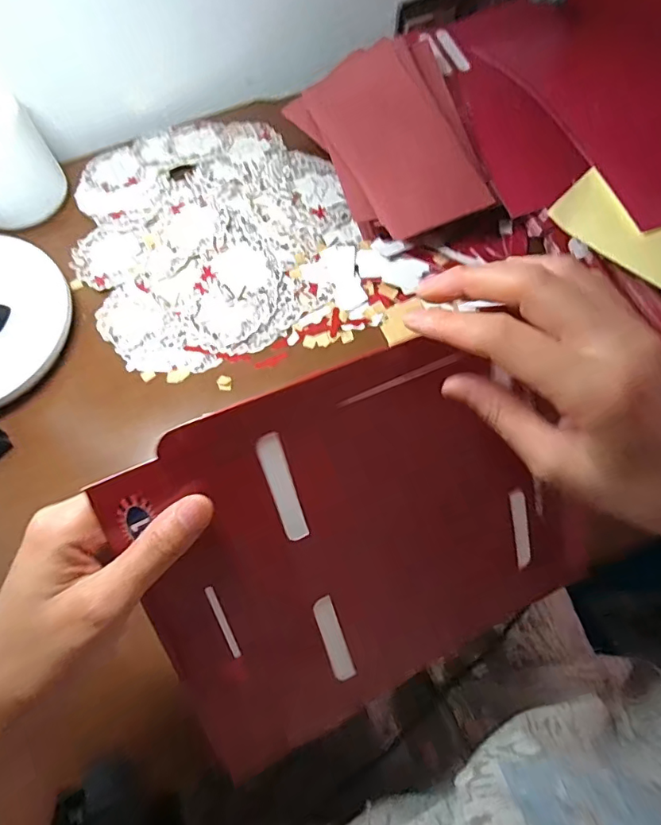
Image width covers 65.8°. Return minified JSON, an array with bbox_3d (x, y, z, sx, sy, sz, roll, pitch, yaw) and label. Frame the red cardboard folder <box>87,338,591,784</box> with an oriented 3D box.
[{"bbox_3d":[0.031,0.071,0.277,0.238,0.026,0.196,-21,110,-22],"label":"red cardboard folder"}]

